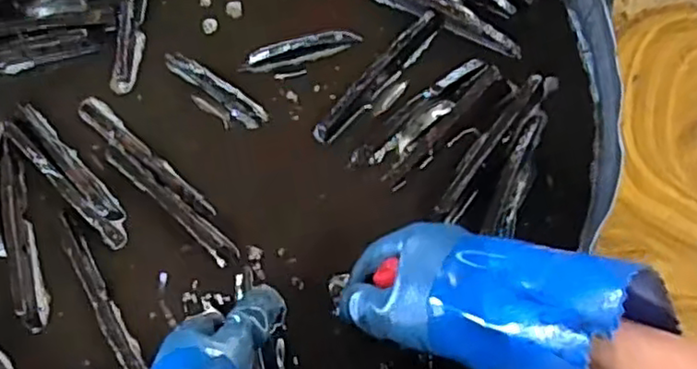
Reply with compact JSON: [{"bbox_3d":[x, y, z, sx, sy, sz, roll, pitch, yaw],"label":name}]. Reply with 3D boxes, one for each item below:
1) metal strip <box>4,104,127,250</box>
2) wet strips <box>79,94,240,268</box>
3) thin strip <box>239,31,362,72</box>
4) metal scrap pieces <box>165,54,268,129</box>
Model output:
[{"bbox_3d":[-0.222,-0.007,0.526,0.028,0.009,0.140,-41,74,-10],"label":"metal strip"},{"bbox_3d":[-0.153,-0.005,0.521,0.183,0.010,0.030,41,79,15],"label":"wet strips"},{"bbox_3d":[-0.040,-0.112,0.551,0.096,0.005,0.021,-13,71,-1],"label":"thin strip"},{"bbox_3d":[-0.110,-0.079,0.543,0.102,0.006,0.020,37,78,14],"label":"metal scrap pieces"}]

